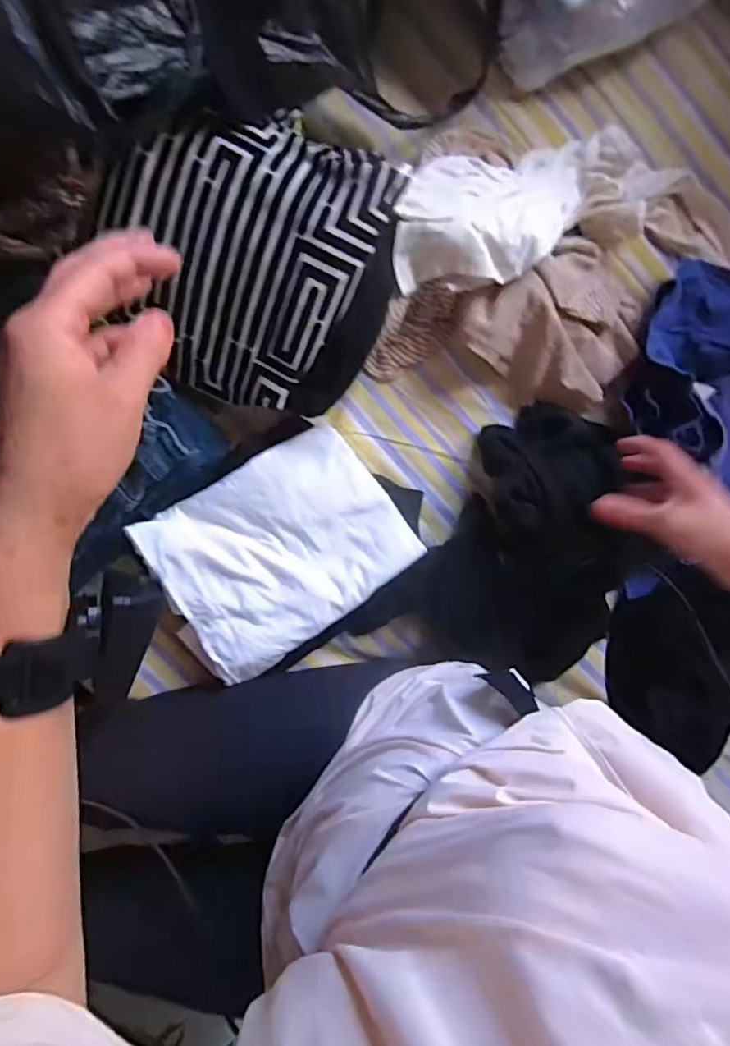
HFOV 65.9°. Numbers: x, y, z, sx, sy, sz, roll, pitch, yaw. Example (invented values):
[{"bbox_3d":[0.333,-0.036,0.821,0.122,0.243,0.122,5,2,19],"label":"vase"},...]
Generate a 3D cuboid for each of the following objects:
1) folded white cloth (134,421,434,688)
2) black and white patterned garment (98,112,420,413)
[{"bbox_3d":[-0.082,0.026,0.573,0.232,0.037,0.180,-31,99,-1],"label":"folded white cloth"},{"bbox_3d":[-0.098,-0.225,0.508,0.244,0.073,0.232,12,116,-1],"label":"black and white patterned garment"}]

